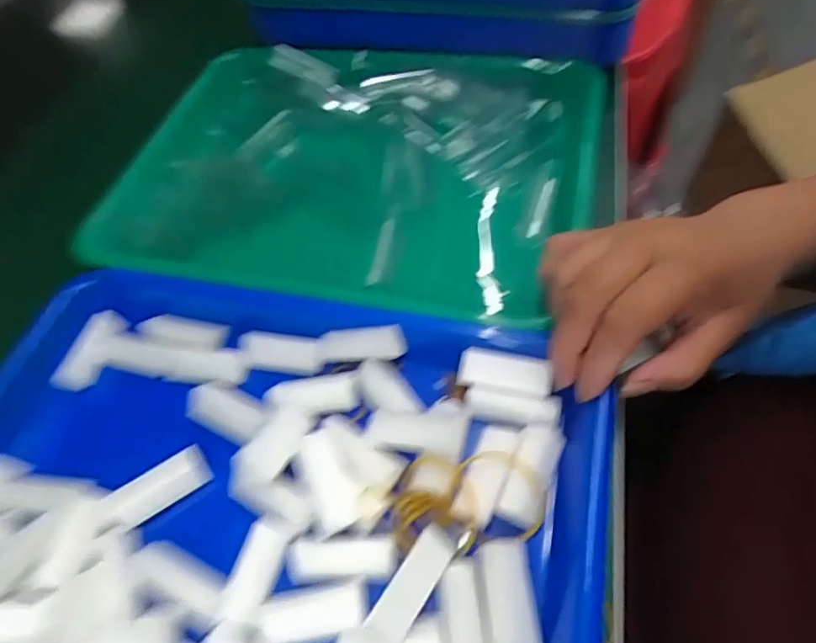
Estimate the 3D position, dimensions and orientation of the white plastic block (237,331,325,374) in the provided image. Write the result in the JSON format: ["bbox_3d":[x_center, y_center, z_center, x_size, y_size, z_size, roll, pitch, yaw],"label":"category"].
[{"bbox_3d":[-0.074,0.018,0.292,0.048,0.007,0.021,6,97,7],"label":"white plastic block"}]

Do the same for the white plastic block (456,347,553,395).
[{"bbox_3d":[0.050,0.025,0.264,0.046,0.009,0.020,7,83,10],"label":"white plastic block"}]

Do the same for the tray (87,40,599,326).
[{"bbox_3d":[-0.036,-0.102,0.381,0.338,0.073,0.242,8,59,14],"label":"tray"}]

